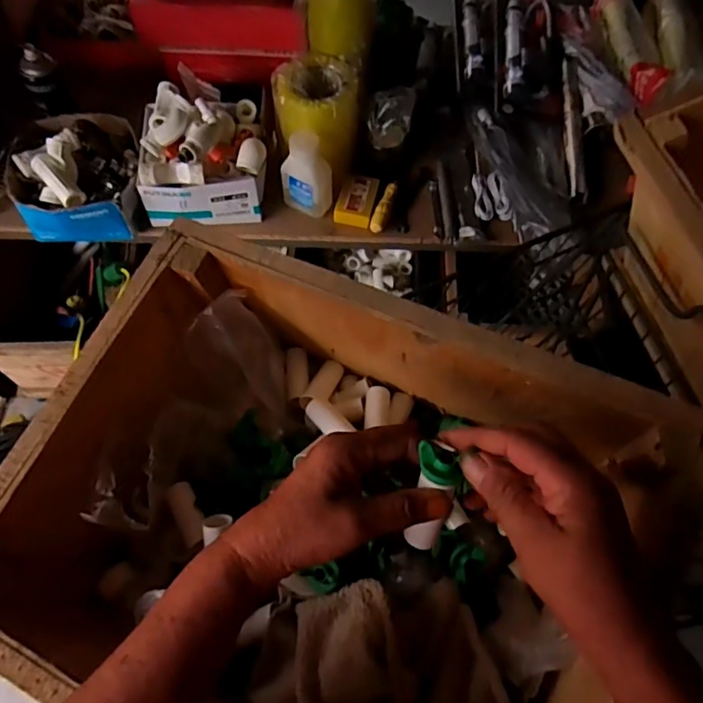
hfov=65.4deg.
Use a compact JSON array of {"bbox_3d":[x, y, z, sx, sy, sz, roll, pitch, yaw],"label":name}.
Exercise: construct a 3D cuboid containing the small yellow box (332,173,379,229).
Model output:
[{"bbox_3d":[0.010,-0.274,0.997,0.064,0.024,0.106,12,65,4],"label":"small yellow box"}]

